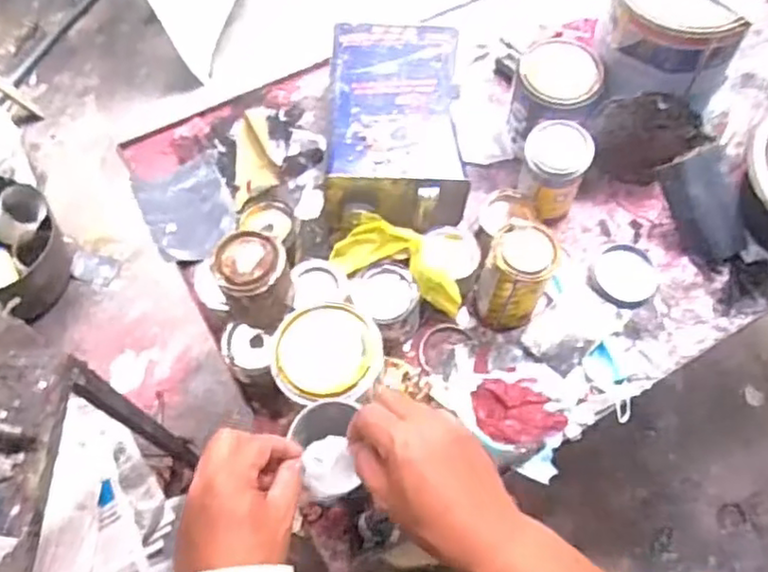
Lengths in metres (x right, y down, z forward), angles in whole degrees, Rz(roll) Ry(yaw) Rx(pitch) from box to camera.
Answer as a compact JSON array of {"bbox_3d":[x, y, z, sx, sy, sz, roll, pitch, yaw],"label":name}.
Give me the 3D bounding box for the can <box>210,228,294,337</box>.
[{"bbox_3d":[-0.133,-0.002,0.686,0.073,0.111,0.077,19,68,7],"label":"can"}]

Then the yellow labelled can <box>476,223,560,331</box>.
[{"bbox_3d":[0.147,-0.008,0.732,0.071,0.125,0.077,0,67,-1],"label":"yellow labelled can"}]

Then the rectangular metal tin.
[{"bbox_3d":[0.015,-0.199,0.812,0.165,0.105,0.271,1,67,0],"label":"rectangular metal tin"}]

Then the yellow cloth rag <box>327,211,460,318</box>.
[{"bbox_3d":[0.019,-0.026,0.754,0.167,0.052,0.072,26,69,10],"label":"yellow cloth rag"}]

